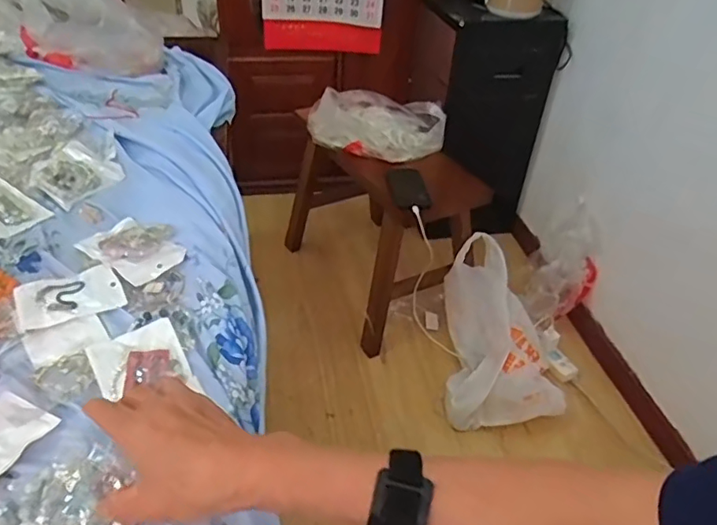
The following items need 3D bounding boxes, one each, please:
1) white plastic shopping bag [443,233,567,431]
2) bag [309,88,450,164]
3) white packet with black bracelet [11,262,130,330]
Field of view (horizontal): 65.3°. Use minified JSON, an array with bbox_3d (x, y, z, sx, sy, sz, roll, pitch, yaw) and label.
[{"bbox_3d":[0.348,0.167,1.359,0.259,0.271,0.393,4,38,-2],"label":"white plastic shopping bag"},{"bbox_3d":[0.044,-0.363,1.408,0.351,0.102,0.186,12,38,9],"label":"bag"},{"bbox_3d":[-0.297,0.034,0.577,0.096,0.012,0.066,-15,42,-24],"label":"white packet with black bracelet"}]

